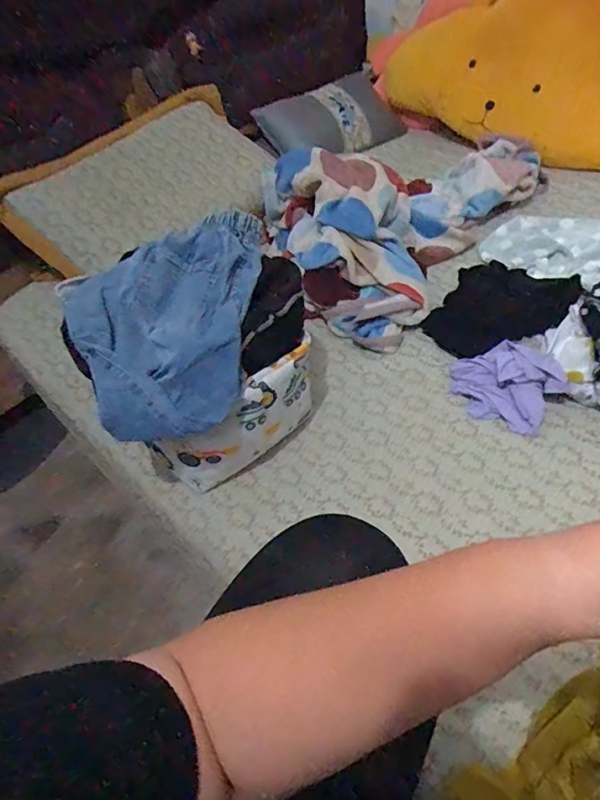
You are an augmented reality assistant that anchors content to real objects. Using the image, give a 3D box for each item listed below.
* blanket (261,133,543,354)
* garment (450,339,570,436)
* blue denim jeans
[{"bbox_3d":[0.238,-0.542,1.244,0.551,0.188,0.816,35,61,30],"label":"blanket"},{"bbox_3d":[0.385,-0.038,0.925,0.200,0.071,0.159,35,61,30],"label":"garment"},{"bbox_3d":[-0.215,-0.126,0.813,0.290,0.166,0.372,-3,49,4],"label":"blue denim jeans"}]

